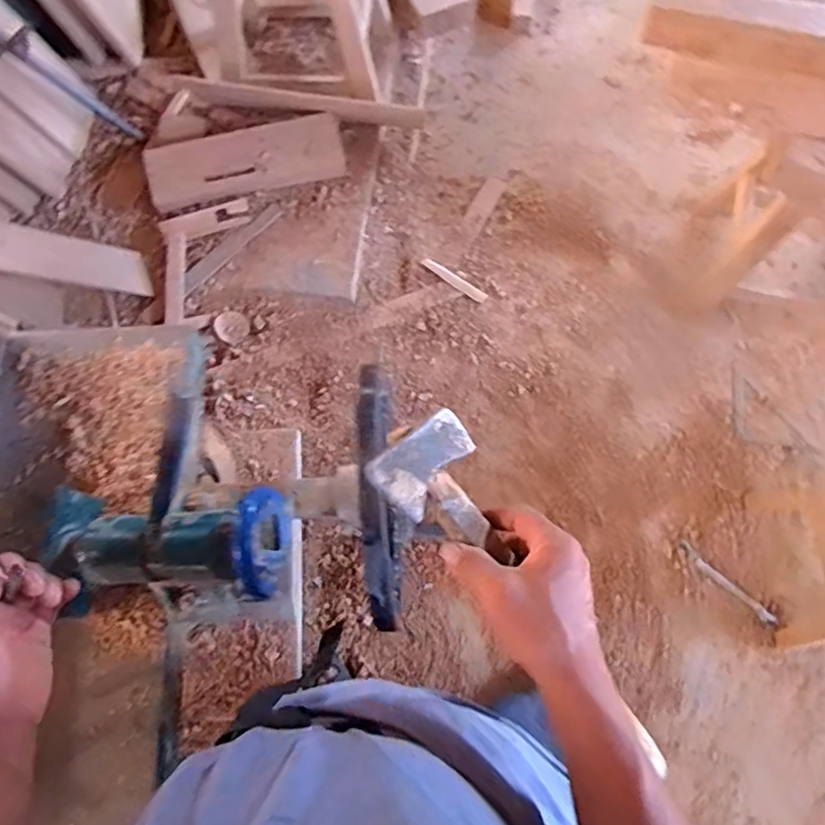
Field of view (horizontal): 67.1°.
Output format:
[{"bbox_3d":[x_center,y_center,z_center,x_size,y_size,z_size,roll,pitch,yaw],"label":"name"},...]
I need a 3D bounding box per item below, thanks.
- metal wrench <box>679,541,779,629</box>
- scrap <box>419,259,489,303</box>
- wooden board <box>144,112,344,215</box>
[{"bbox_3d":[0.717,0.392,1.418,0.257,0.017,0.031,43,76,13],"label":"metal wrench"},{"bbox_3d":[0.114,-0.359,1.690,0.199,0.013,0.035,35,74,11],"label":"scrap"},{"bbox_3d":[-0.445,-0.683,1.689,0.523,0.042,0.171,-15,94,-11],"label":"wooden board"}]

